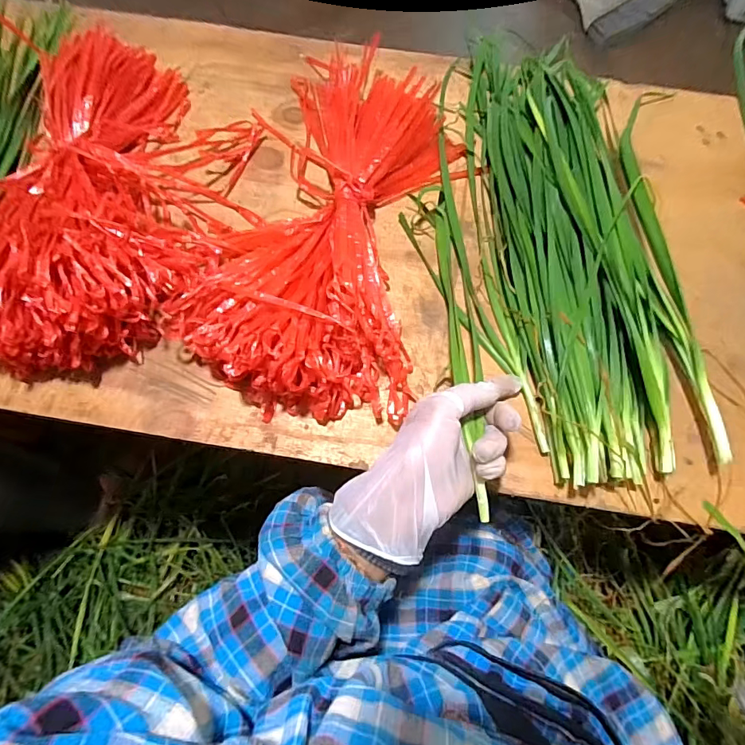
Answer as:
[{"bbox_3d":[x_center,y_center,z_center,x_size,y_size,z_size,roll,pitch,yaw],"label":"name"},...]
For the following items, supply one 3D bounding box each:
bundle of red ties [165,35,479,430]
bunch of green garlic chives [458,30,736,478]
[{"bbox_3d":[-0.031,-0.156,0.411,0.204,0.053,0.390,10,71,2],"label":"bundle of red ties"},{"bbox_3d":[0.170,-0.124,0.409,0.165,0.047,0.425,-3,71,-2],"label":"bunch of green garlic chives"}]

